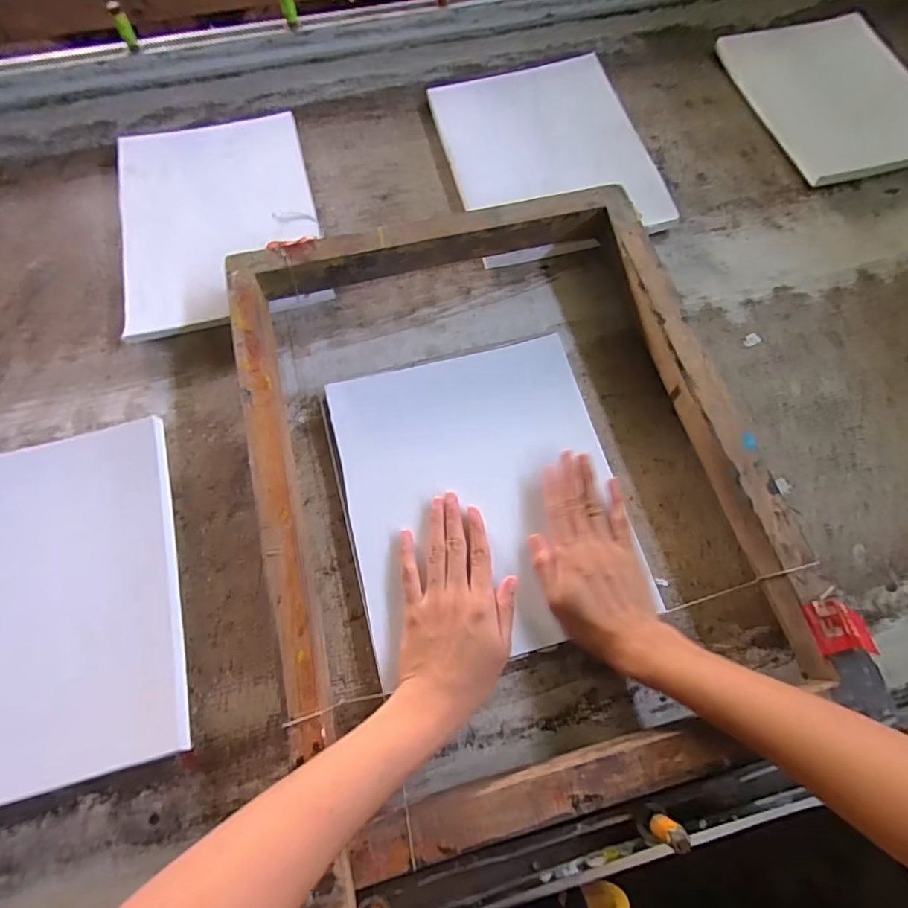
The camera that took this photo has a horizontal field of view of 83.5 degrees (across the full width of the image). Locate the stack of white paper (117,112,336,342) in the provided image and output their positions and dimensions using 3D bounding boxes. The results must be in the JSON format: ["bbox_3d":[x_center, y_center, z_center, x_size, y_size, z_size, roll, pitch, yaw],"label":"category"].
[{"bbox_3d":[-0.253,-0.258,0.547,0.198,0.013,0.274,-13,70,-10],"label":"stack of white paper"}]

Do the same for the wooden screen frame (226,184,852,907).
[{"bbox_3d":[0.043,0.016,0.424,0.397,0.057,0.532,-14,68,-5],"label":"wooden screen frame"}]

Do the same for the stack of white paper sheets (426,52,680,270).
[{"bbox_3d":[0.103,-0.349,0.587,0.211,0.013,0.278,-16,71,2],"label":"stack of white paper sheets"}]

